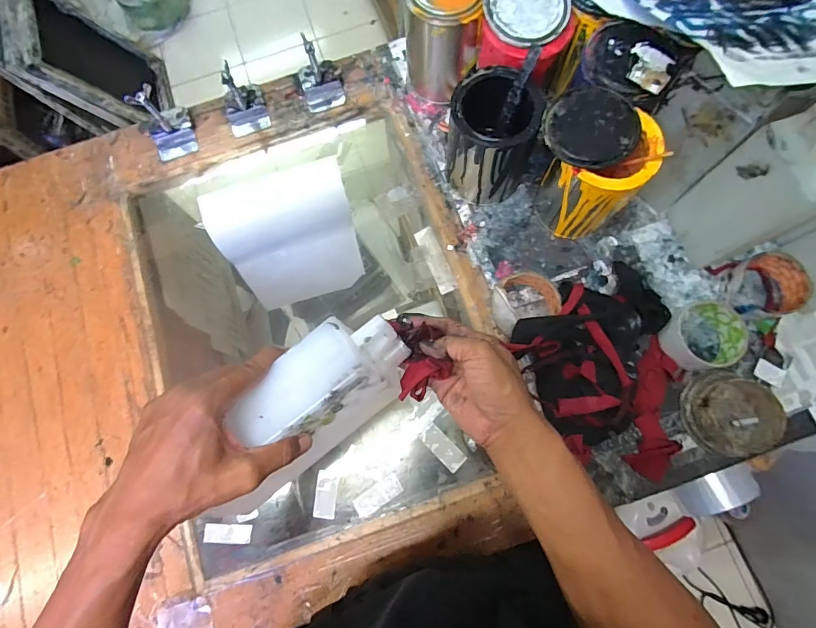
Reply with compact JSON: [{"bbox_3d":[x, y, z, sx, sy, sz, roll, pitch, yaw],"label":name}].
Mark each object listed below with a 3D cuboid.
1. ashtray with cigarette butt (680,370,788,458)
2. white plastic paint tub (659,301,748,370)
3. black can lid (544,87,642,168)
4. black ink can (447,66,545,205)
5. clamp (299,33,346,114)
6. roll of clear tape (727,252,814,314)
[{"bbox_3d":[0.393,0.121,0.524,0.093,0.047,0.099,0,77,2],"label":"ashtray with cigarette butt"},{"bbox_3d":[0.370,0.030,0.549,0.088,0.047,0.082,-19,77,-3],"label":"white plastic paint tub"},{"bbox_3d":[0.207,-0.211,0.487,0.098,0.017,0.093,0,77,2],"label":"black can lid"},{"bbox_3d":[0.108,-0.224,0.570,0.105,0.147,0.103,0,77,2],"label":"black ink can"},{"bbox_3d":[-0.142,-0.383,0.676,0.070,0.053,0.112,-19,77,-2],"label":"clamp"},{"bbox_3d":[0.458,-0.034,0.559,0.090,0.045,0.079,-6,77,1],"label":"roll of clear tape"}]

